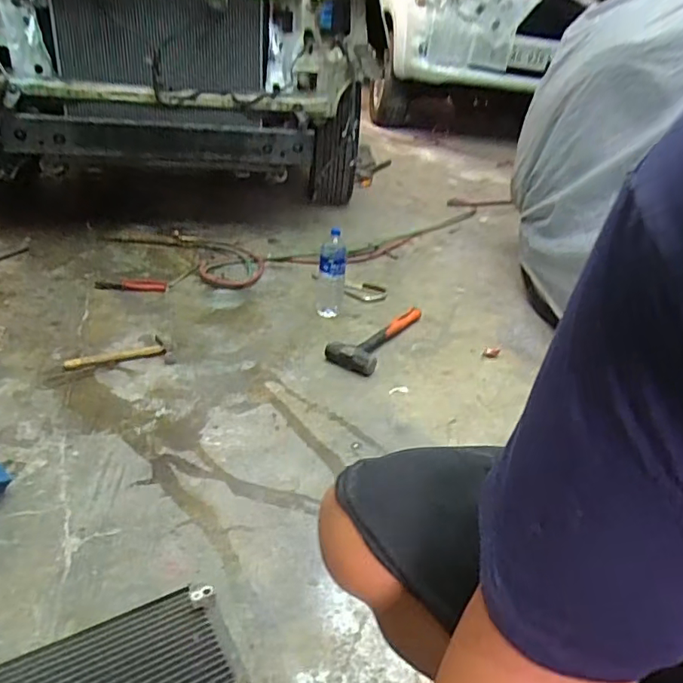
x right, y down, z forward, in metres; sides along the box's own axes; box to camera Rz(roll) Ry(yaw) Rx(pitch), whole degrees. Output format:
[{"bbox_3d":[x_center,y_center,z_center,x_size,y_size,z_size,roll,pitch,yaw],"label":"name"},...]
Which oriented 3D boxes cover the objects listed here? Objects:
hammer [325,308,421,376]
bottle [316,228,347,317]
[{"bbox_3d":[0.107,-0.026,1.456,0.134,0.053,0.414,20,34,23],"label":"hammer"},{"bbox_3d":[-0.028,-0.194,1.528,0.076,0.247,0.081,7,32,-3],"label":"bottle"}]

